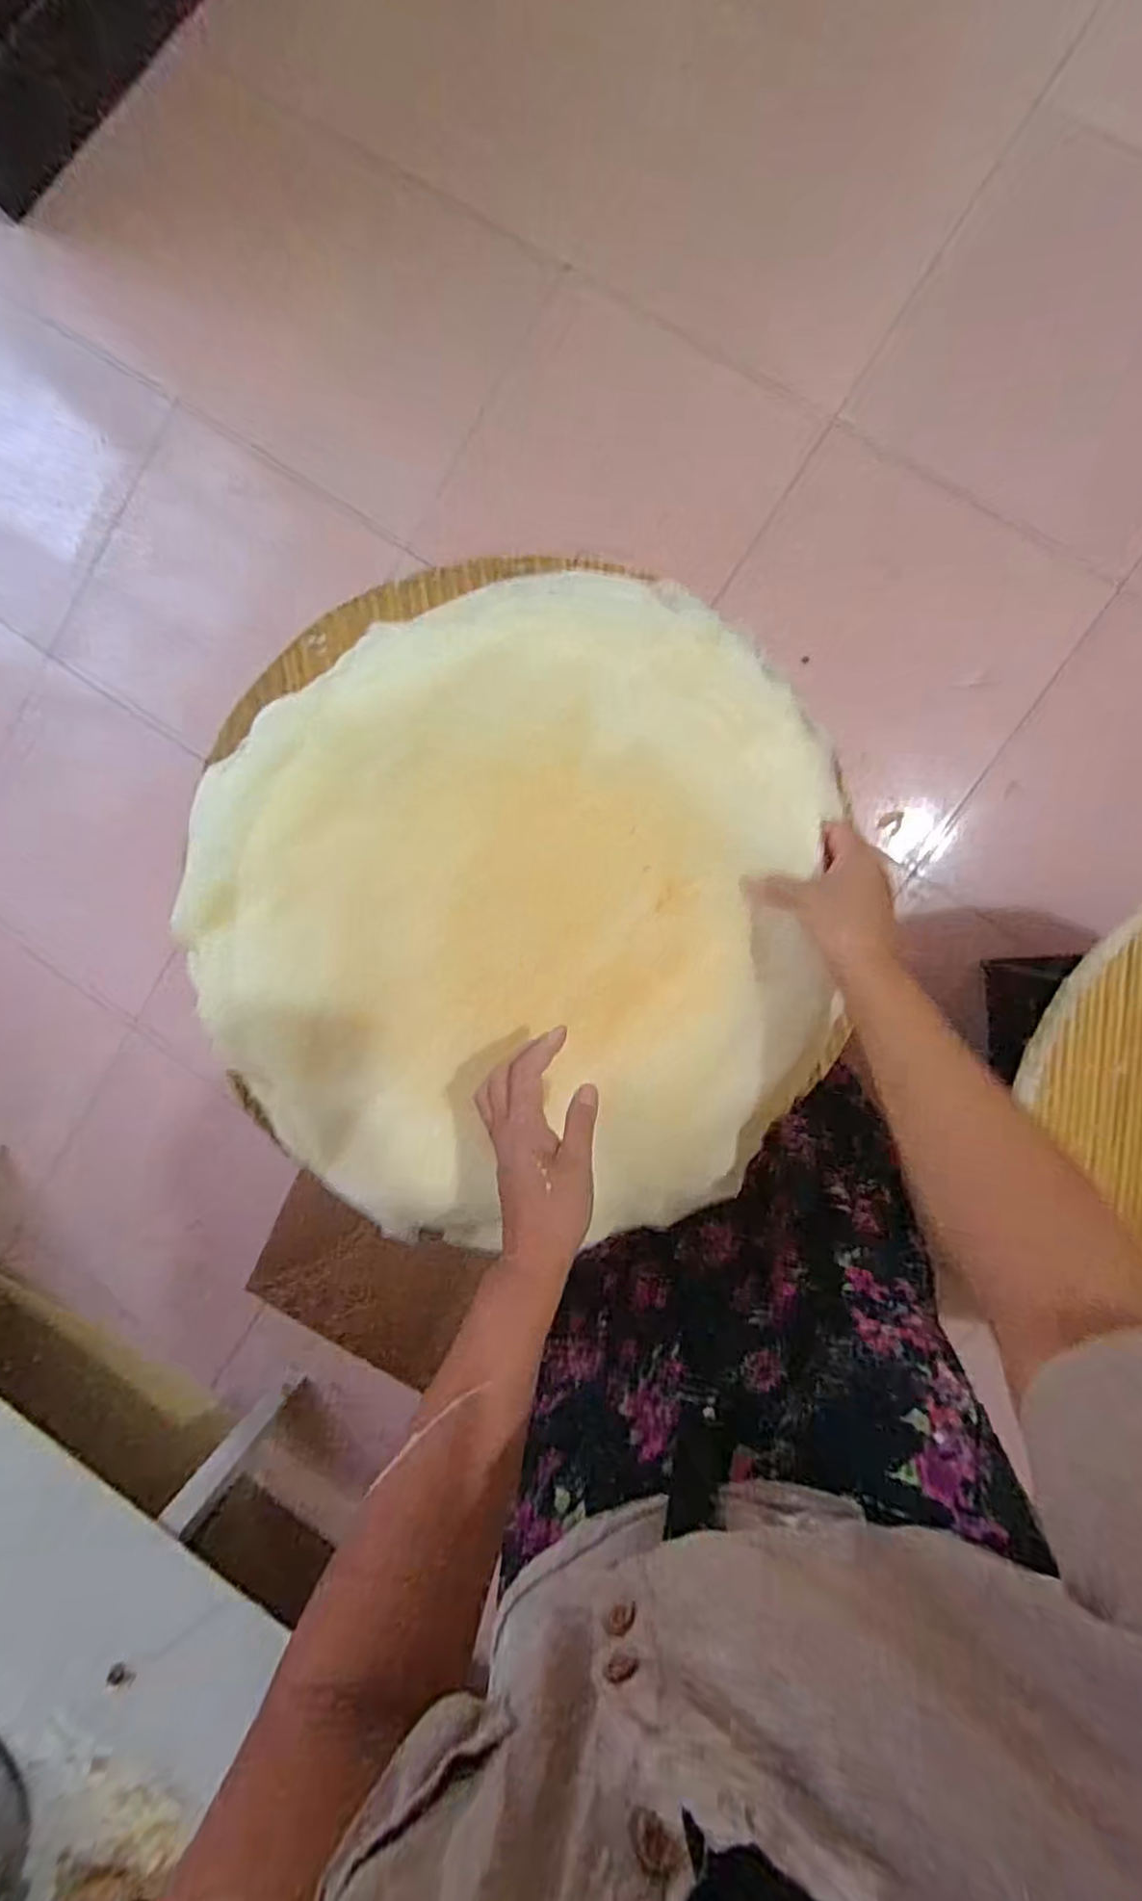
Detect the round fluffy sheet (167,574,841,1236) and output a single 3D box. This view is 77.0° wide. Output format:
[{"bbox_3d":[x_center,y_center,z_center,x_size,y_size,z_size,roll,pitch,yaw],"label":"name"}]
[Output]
[{"bbox_3d":[-0.061,-0.038,0.624,0.536,0.073,0.543,1,94,9],"label":"round fluffy sheet"}]

